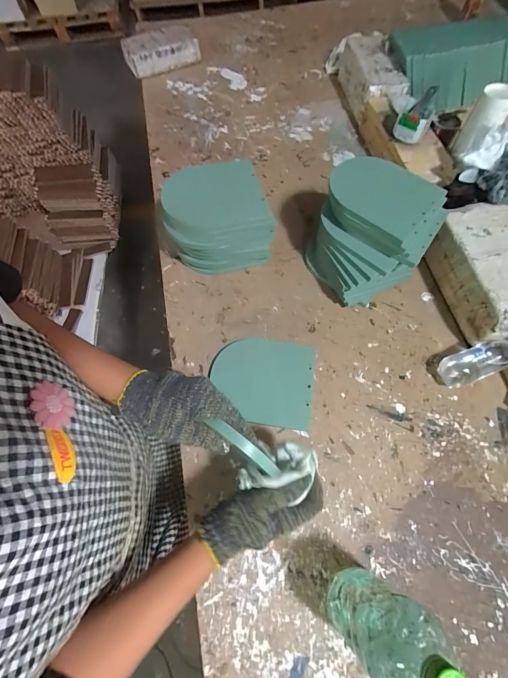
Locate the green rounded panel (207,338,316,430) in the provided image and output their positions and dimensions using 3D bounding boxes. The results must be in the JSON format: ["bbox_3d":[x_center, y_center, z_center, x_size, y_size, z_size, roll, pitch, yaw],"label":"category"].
[{"bbox_3d":[0.012,0.070,0.530,0.170,0.006,0.141,7,71,5],"label":"green rounded panel"}]

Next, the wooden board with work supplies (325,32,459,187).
[{"bbox_3d":[0.306,-0.552,0.744,0.101,0.106,0.552,-15,66,-5],"label":"wooden board with work supplies"}]

